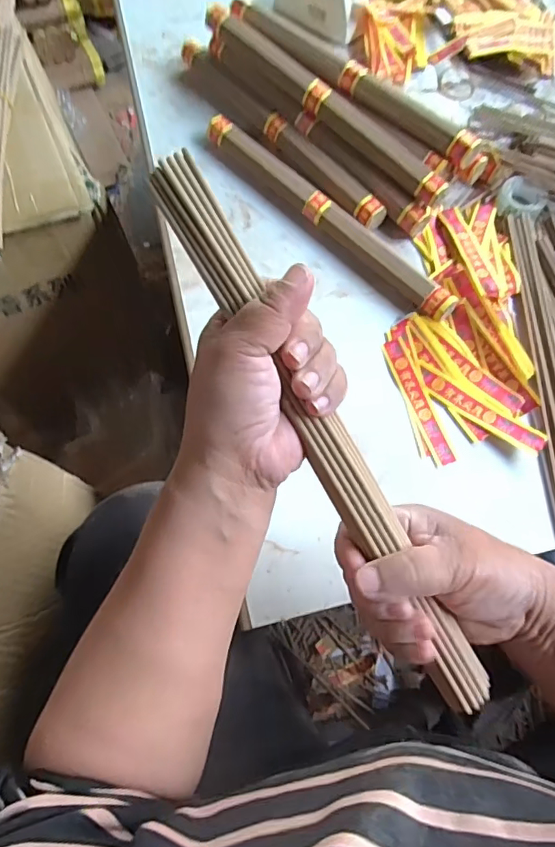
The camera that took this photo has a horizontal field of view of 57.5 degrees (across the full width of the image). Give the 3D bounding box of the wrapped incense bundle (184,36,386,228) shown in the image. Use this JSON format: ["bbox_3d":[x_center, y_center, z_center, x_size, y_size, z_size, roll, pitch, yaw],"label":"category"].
[{"bbox_3d":[0.000,-0.312,0.536,0.027,0.029,0.312,-35,73,-15],"label":"wrapped incense bundle"}]

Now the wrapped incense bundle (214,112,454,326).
[{"bbox_3d":[0.045,-0.208,0.495,0.032,0.025,0.315,-42,74,-17],"label":"wrapped incense bundle"}]

